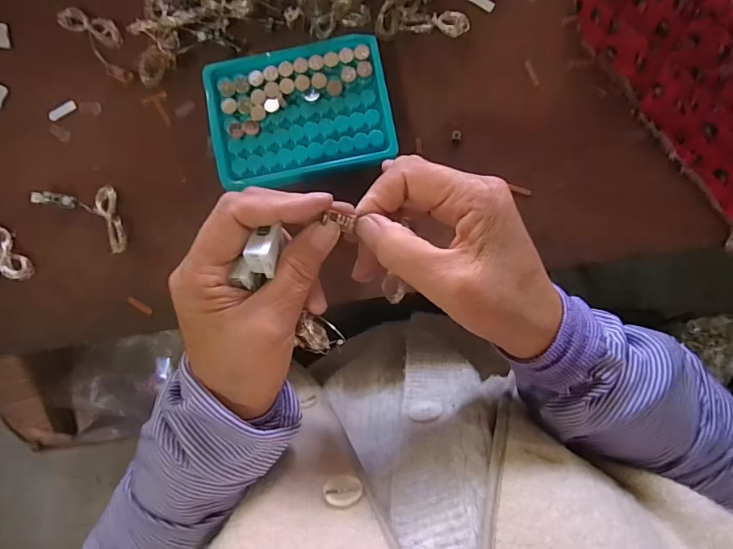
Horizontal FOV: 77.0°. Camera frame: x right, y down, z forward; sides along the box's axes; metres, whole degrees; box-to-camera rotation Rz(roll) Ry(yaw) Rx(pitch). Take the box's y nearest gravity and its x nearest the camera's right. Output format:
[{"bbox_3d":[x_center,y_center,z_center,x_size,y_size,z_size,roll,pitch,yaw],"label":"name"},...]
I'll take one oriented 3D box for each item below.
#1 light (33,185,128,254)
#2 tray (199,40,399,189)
[{"bbox_3d":[-0.220,-0.054,0.370,0.078,0.014,0.042,36,90,3],"label":"light"},{"bbox_3d":[-0.049,-0.121,0.356,0.133,0.033,0.096,-11,88,2],"label":"tray"}]

